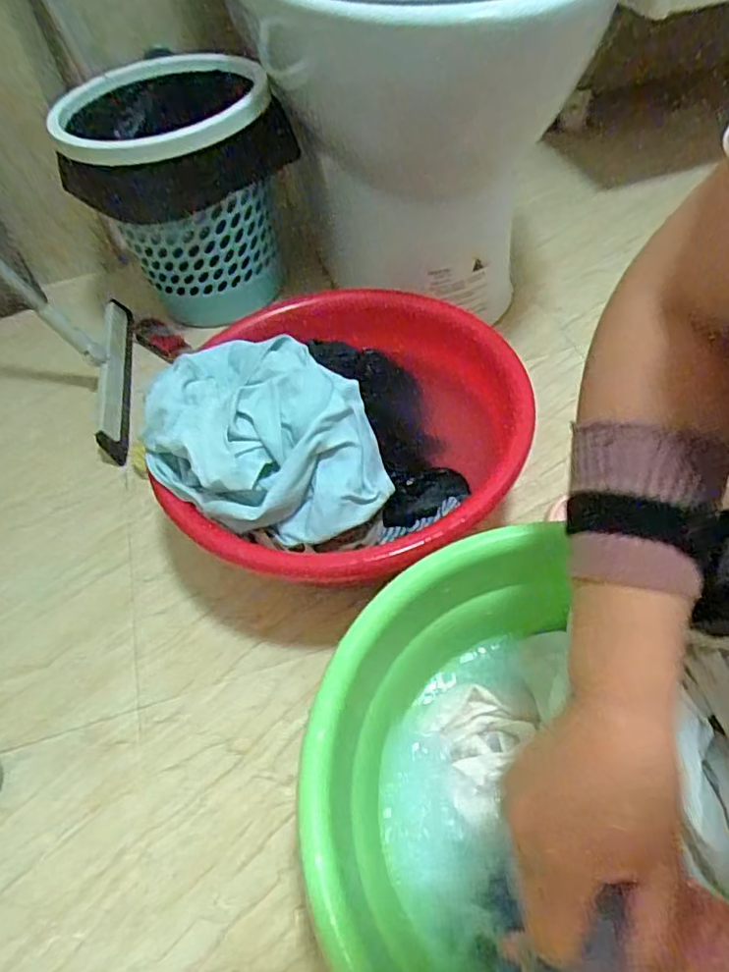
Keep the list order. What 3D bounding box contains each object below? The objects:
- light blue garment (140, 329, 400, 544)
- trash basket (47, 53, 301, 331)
[{"bbox_3d":[-0.086,-0.053,0.552,0.235,0.078,0.182,22,57,23],"label":"light blue garment"},{"bbox_3d":[-0.242,-0.386,0.837,0.238,0.274,0.227,-21,53,-10],"label":"trash basket"}]

